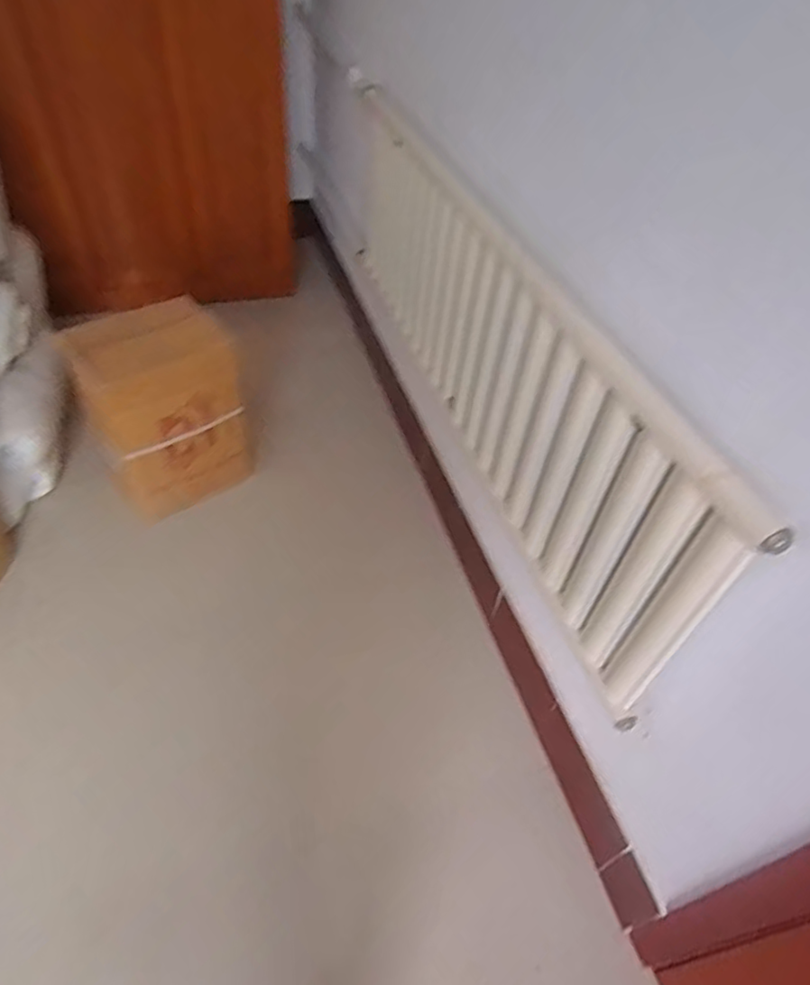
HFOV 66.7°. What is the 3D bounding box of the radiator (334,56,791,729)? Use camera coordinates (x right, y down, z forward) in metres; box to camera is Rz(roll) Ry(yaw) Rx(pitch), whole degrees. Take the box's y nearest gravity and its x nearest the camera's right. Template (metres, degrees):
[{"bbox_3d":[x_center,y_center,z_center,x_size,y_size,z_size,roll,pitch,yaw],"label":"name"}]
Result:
[{"bbox_3d":[0.159,-0.395,1.463,0.064,0.530,1.862,-11,50,-16],"label":"radiator"}]

